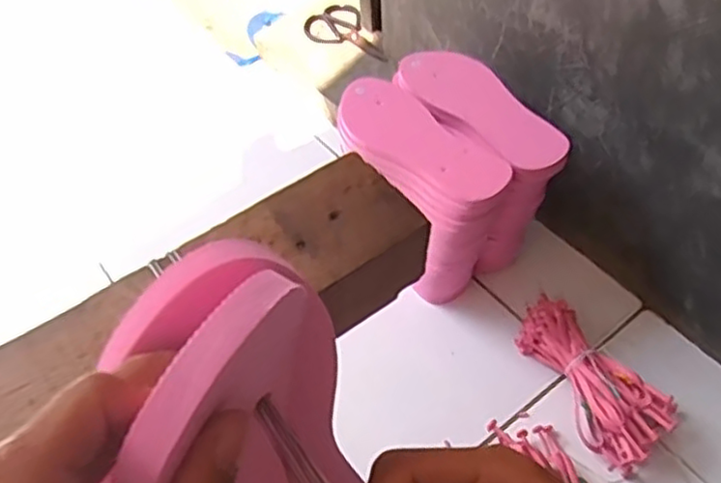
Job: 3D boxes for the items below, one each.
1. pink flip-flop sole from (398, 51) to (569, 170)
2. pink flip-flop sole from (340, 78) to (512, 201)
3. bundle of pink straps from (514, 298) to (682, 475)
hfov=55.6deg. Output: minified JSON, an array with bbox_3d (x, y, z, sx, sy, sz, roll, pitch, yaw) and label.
[{"bbox_3d":[0.142,-0.164,0.808,0.089,0.008,0.234,-30,56,-16],"label":"pink flip-flop sole"},{"bbox_3d":[0.064,-0.120,0.786,0.090,0.009,0.232,-37,58,-21],"label":"pink flip-flop sole"},{"bbox_3d":[0.267,0.162,0.811,0.099,0.060,0.209,-33,57,-19],"label":"bundle of pink straps"}]

